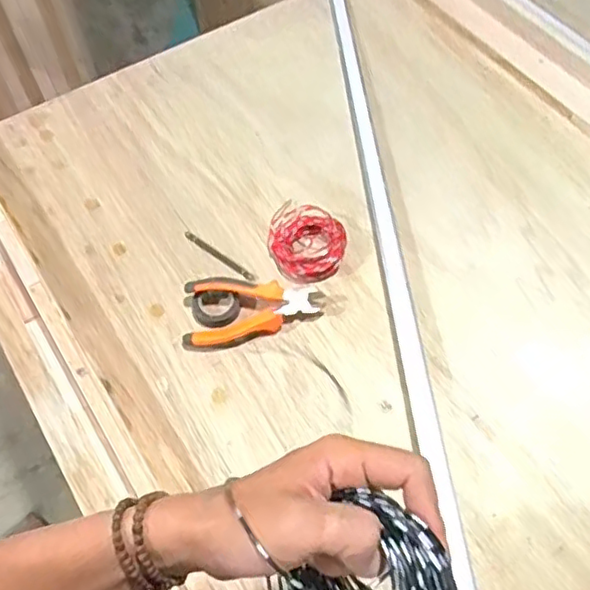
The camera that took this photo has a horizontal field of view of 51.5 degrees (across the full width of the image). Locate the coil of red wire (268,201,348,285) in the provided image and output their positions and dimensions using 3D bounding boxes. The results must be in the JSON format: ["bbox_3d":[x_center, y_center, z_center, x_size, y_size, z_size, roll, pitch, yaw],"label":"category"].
[{"bbox_3d":[0.014,-0.061,0.703,0.087,0.037,0.099,4,60,4],"label":"coil of red wire"}]

